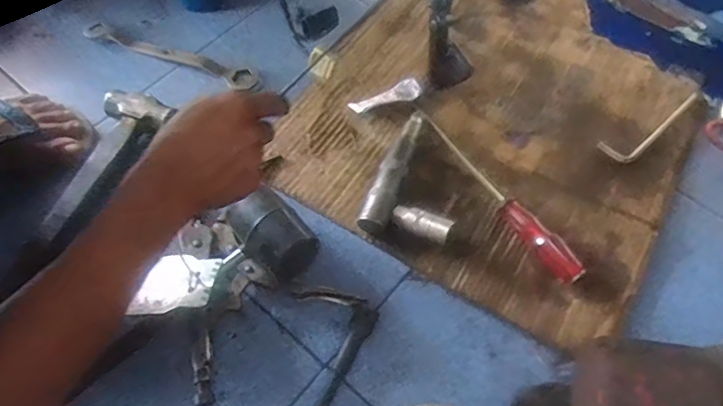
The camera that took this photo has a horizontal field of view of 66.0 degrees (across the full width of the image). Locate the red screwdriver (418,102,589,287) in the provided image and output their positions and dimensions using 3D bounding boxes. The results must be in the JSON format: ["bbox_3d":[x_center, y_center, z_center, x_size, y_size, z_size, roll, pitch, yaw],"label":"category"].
[{"bbox_3d":[0.142,-0.018,0.596,0.024,0.028,0.253,-27,64,-16],"label":"red screwdriver"}]

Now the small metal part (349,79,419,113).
[{"bbox_3d":[0.029,-0.124,0.670,0.087,0.020,0.025,-22,63,-13],"label":"small metal part"}]

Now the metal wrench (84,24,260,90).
[{"bbox_3d":[-0.248,-0.194,0.711,0.247,0.015,0.030,19,62,10],"label":"metal wrench"}]

